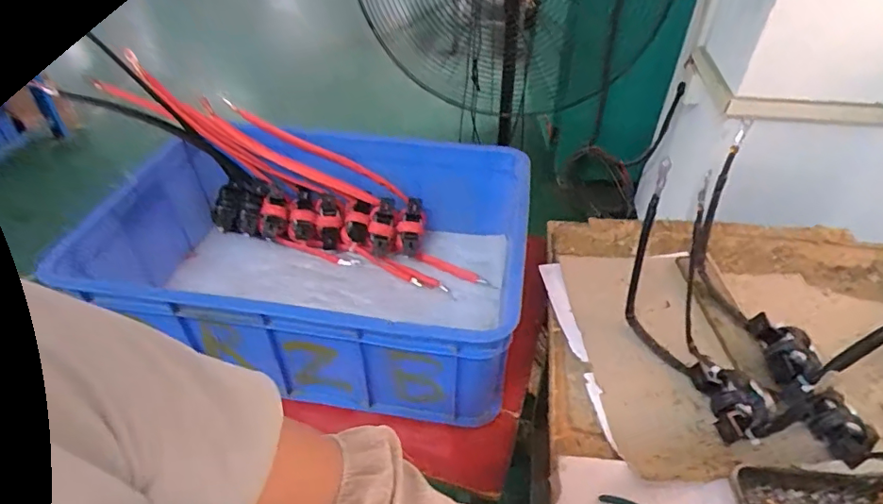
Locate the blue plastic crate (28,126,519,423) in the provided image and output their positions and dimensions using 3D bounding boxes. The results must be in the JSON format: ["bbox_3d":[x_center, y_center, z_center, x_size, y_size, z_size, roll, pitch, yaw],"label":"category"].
[{"bbox_3d":[-0.177,-0.001,0.815,0.580,0.185,0.414,5,42,6],"label":"blue plastic crate"}]

